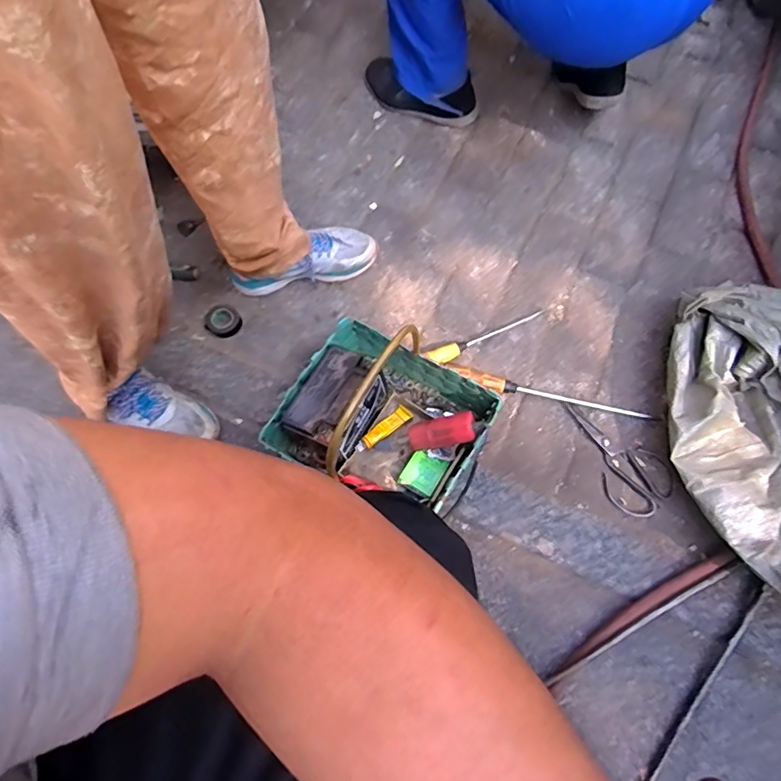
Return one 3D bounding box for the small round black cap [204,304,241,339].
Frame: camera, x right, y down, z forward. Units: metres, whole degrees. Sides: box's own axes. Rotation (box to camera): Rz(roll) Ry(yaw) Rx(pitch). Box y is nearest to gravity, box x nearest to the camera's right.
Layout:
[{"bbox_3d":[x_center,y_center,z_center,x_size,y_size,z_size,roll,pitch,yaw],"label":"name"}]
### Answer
[{"bbox_3d":[-0.305,-0.126,0.903,0.060,0.019,0.062,-1,69,3],"label":"small round black cap"}]

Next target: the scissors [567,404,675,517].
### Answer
[{"bbox_3d":[0.347,0.105,0.782,0.103,0.005,0.192,-42,73,-12],"label":"scissors"}]

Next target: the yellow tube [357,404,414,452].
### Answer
[{"bbox_3d":[-0.009,0.059,0.765,0.105,0.008,0.026,-36,71,-25],"label":"yellow tube"}]

